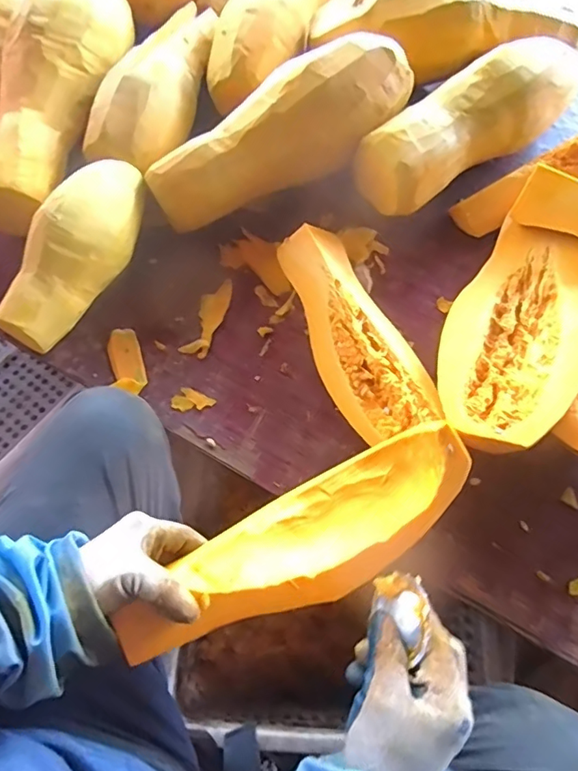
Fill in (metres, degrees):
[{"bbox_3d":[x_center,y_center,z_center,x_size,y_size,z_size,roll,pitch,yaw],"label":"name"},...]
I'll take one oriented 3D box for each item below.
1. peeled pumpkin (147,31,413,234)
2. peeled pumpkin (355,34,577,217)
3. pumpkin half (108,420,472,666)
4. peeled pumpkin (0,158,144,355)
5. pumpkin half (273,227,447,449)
[{"bbox_3d":[-0.009,-0.317,0.660,0.352,0.095,0.113,-31,70,1],"label":"peeled pumpkin"},{"bbox_3d":[0.237,-0.345,0.672,0.340,0.099,0.100,-33,71,-14],"label":"peeled pumpkin"},{"bbox_3d":[0.016,0.130,0.442,0.306,0.069,0.100,-26,69,-18],"label":"pumpkin half"},{"bbox_3d":[-0.246,-0.155,0.618,0.090,0.102,0.241,22,68,8],"label":"peeled pumpkin"},{"bbox_3d":[0.074,-0.056,0.604,0.100,0.066,0.294,-22,69,-11],"label":"pumpkin half"}]

